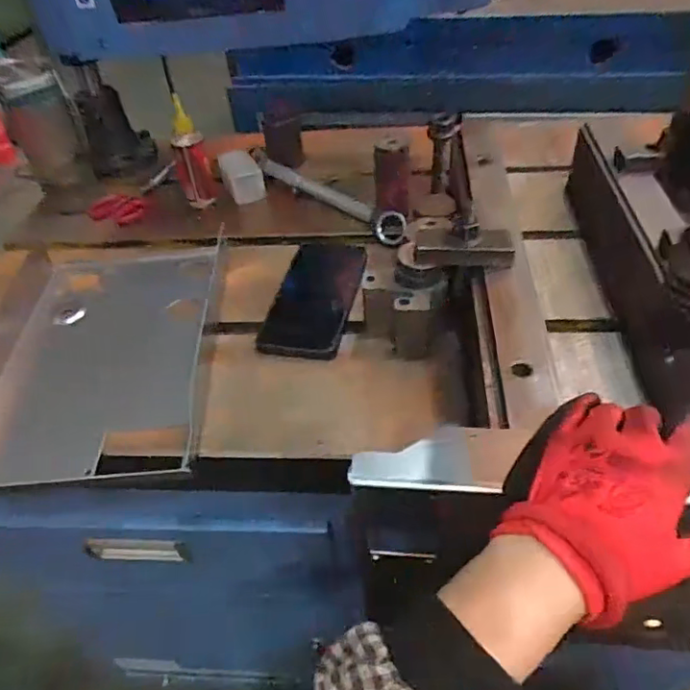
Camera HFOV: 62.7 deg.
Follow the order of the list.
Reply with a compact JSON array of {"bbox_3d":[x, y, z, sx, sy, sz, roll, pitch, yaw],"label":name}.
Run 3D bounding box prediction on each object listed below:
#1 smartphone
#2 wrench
[{"bbox_3d":[-0.028,-0.055,0.593,0.085,0.015,0.169,2,49,14],"label":"smartphone"},{"bbox_3d":[-0.035,-0.199,0.730,0.037,0.033,0.316,-35,51,-24],"label":"wrench"}]

